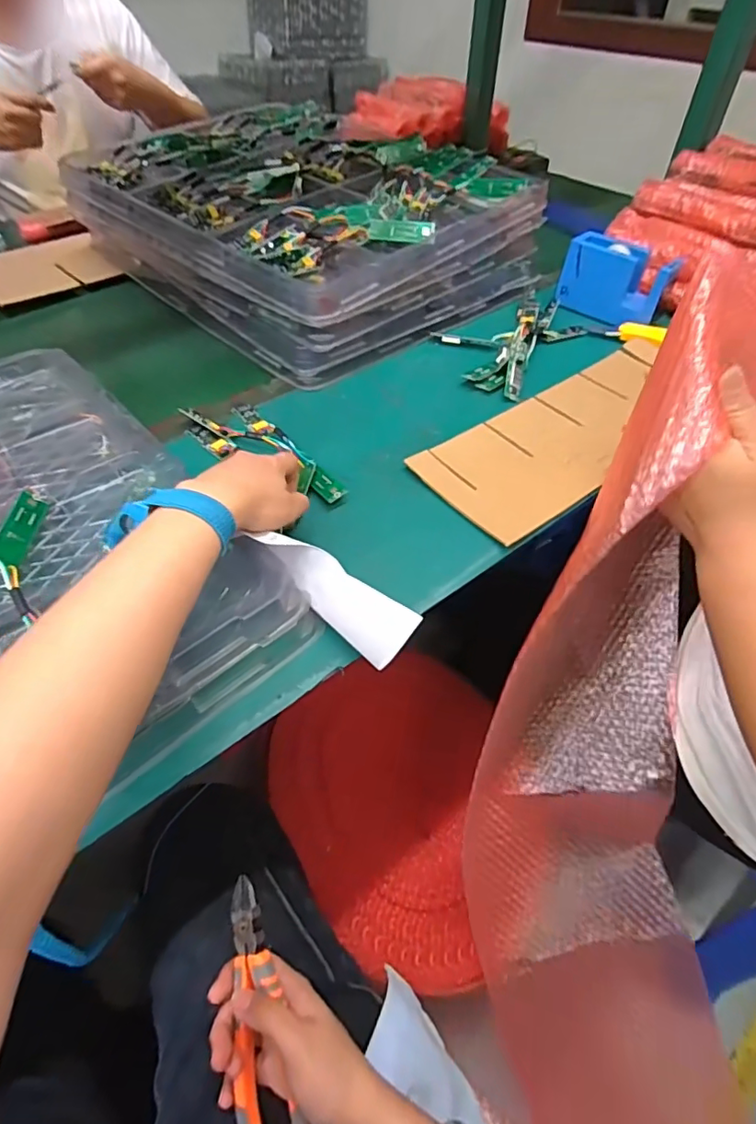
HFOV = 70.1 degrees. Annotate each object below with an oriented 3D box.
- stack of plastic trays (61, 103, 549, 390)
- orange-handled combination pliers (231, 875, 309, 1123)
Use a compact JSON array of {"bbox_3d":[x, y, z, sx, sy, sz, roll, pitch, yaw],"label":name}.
[{"bbox_3d":[-0.106,-0.467,0.737,0.394,0.131,0.533,-35,58,-26],"label":"stack of plastic trays"},{"bbox_3d":[-0.074,0.297,0.353,0.050,0.031,0.158,-7,72,-7],"label":"orange-handled combination pliers"}]

